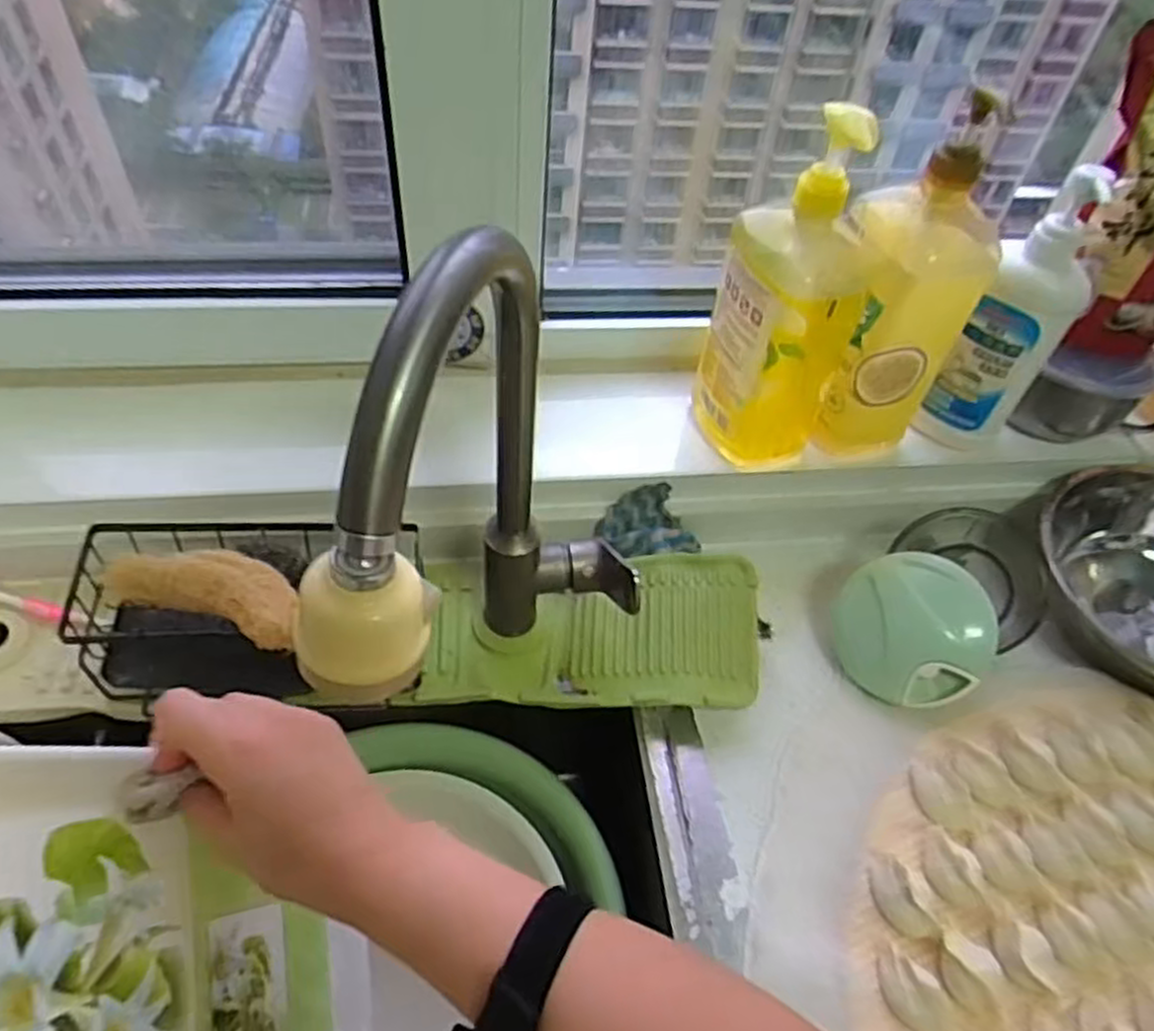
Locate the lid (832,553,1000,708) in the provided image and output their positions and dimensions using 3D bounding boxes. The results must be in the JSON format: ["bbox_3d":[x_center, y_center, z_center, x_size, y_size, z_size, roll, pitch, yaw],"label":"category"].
[{"bbox_3d":[0.267,0.091,0.631,0.116,0.022,0.117,0,89,23],"label":"lid"}]

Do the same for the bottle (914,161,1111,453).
[{"bbox_3d":[0.348,-0.153,0.620,0.066,0.226,0.053,36,56,21],"label":"bottle"}]

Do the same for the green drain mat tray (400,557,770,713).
[{"bbox_3d":[0.009,0.094,0.640,0.269,0.035,0.128,-5,51,6],"label":"green drain mat tray"}]

